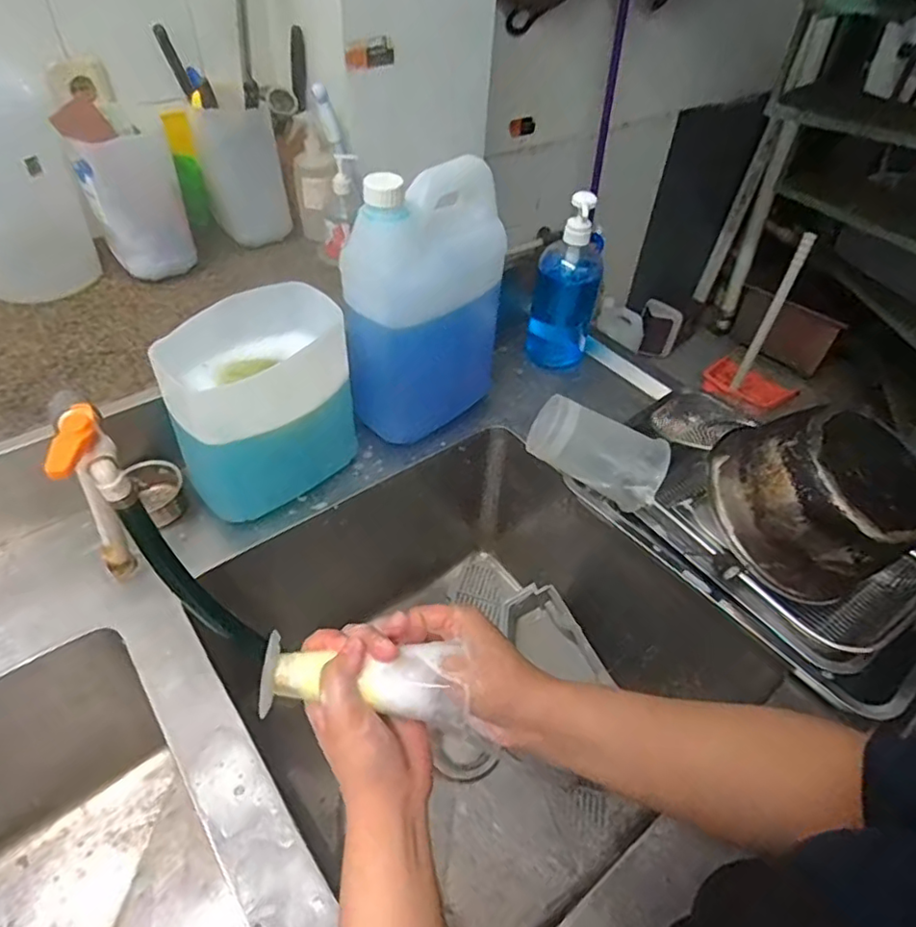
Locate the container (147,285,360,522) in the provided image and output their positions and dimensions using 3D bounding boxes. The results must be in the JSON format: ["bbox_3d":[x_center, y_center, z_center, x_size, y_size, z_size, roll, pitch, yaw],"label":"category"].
[{"bbox_3d":[-0.217,-0.073,0.664,0.187,0.186,0.123,-28,54,-27],"label":"container"}]

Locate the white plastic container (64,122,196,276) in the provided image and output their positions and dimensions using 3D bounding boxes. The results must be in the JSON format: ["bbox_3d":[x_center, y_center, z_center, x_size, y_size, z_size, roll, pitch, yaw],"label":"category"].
[{"bbox_3d":[-0.502,-0.409,0.950,0.130,0.207,0.105,-19,51,-21],"label":"white plastic container"}]

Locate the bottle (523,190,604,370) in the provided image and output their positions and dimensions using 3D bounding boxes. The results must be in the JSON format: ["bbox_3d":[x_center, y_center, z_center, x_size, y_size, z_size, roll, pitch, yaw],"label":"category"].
[{"bbox_3d":[0.160,-0.266,0.864,0.090,0.256,0.082,12,47,7],"label":"bottle"}]

